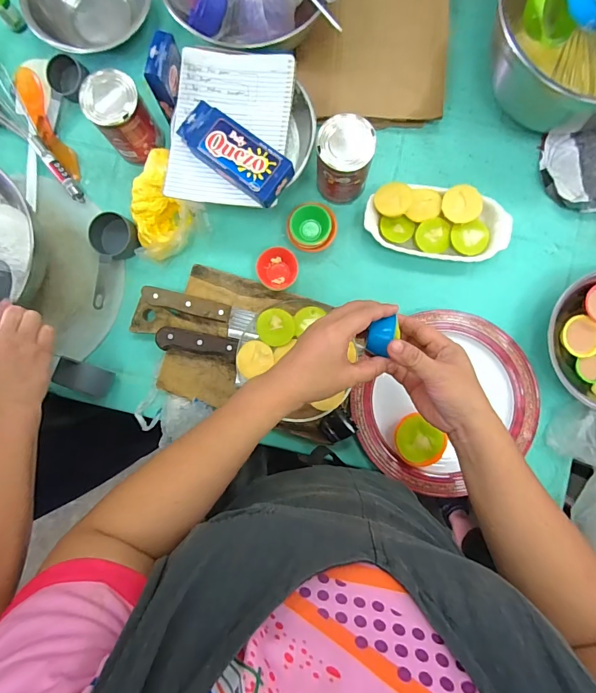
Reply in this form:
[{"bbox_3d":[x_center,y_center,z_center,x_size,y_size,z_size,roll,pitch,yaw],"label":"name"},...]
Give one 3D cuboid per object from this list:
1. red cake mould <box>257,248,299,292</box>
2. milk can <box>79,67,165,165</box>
[{"bbox_3d":[-0.029,-0.110,0.552,0.057,0.026,0.057,1,87,1],"label":"red cake mould"},{"bbox_3d":[-0.239,-0.313,0.532,0.069,0.117,0.075,0,87,1],"label":"milk can"}]

